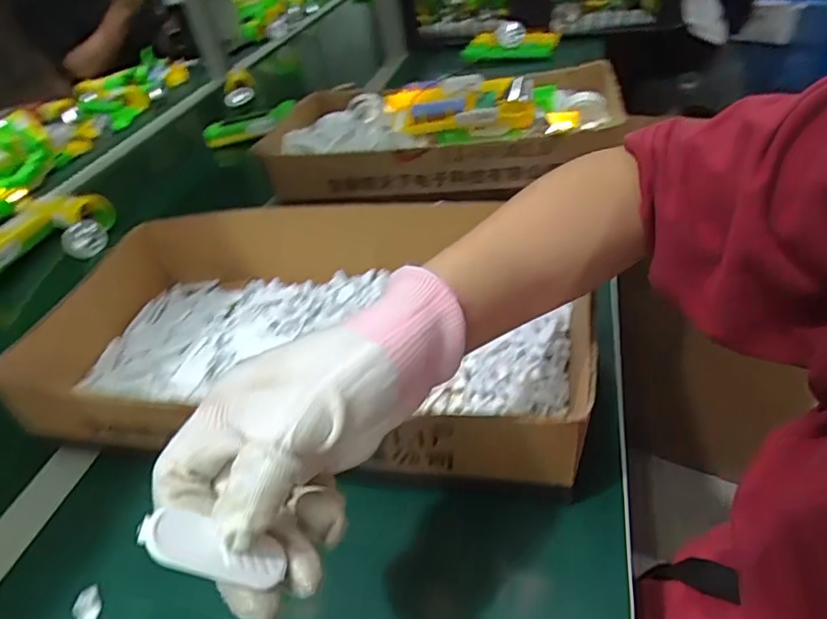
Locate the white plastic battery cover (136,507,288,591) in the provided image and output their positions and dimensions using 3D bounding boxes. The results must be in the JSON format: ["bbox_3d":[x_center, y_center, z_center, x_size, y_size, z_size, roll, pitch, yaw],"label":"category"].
[{"bbox_3d":[-0.066,0.080,0.180,0.048,0.004,0.018,29,34,-20],"label":"white plastic battery cover"}]

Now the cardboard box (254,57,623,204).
[{"bbox_3d":[0.025,-0.225,0.687,0.438,0.113,0.222,-5,40,9],"label":"cardboard box"}]

